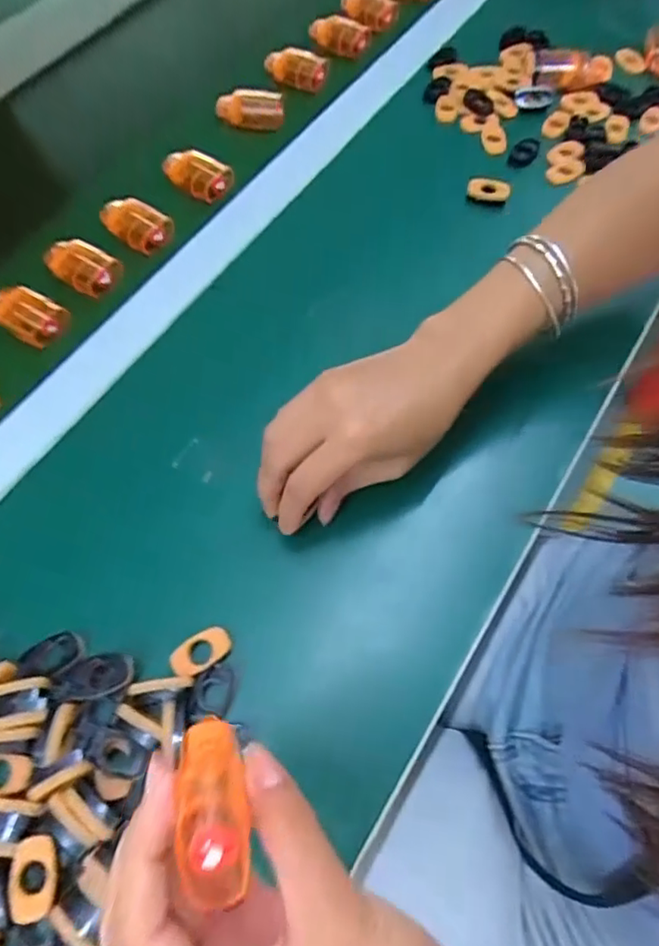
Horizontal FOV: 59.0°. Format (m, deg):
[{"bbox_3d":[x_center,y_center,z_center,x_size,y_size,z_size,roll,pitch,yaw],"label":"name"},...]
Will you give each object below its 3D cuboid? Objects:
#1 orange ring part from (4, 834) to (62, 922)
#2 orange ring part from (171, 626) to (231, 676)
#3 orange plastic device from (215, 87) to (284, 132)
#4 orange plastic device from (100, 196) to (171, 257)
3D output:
[{"bbox_3d":[-0.137,0.187,0.270,0.021,0.006,0.033,-1,64,1],"label":"orange ring part"},{"bbox_3d":[-0.071,0.097,0.320,0.033,0.006,0.020,-33,67,-14],"label":"orange ring part"},{"bbox_3d":[-0.072,-0.331,0.530,0.064,0.024,0.028,17,65,9],"label":"orange plastic device"},{"bbox_3d":[-0.159,-0.203,0.473,0.064,0.018,0.033,33,69,16],"label":"orange plastic device"}]

